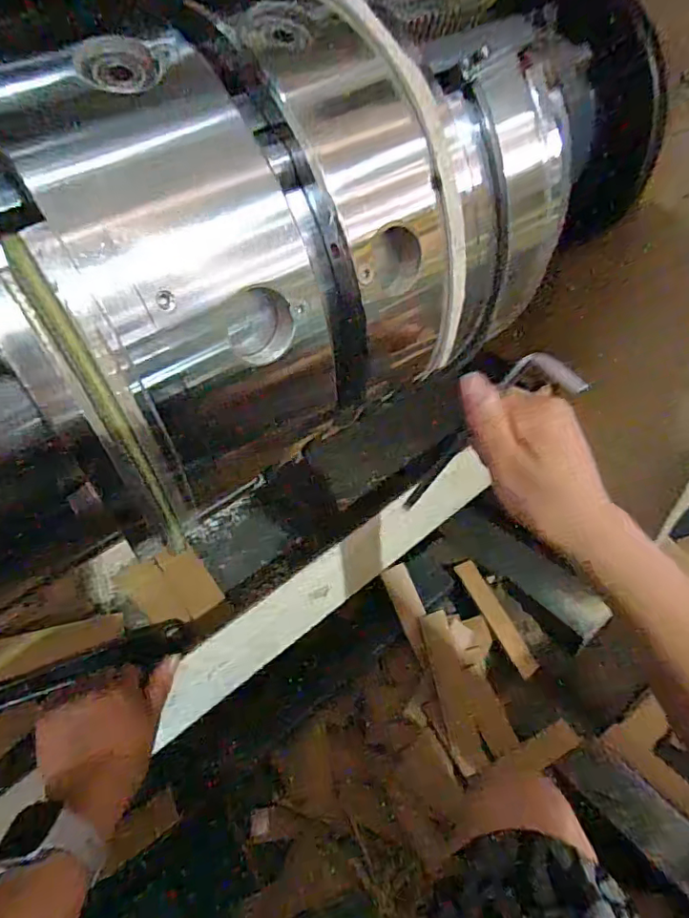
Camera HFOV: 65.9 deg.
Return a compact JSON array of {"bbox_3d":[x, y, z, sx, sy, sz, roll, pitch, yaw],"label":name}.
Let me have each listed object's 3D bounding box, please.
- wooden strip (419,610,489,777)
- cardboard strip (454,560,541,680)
[{"bbox_3d":[0.160,0.342,0.793,0.045,0.009,0.217,-12,71,-4],"label":"wooden strip"},{"bbox_3d":[0.239,0.248,0.837,0.035,0.007,0.188,-25,71,-16],"label":"cardboard strip"}]

